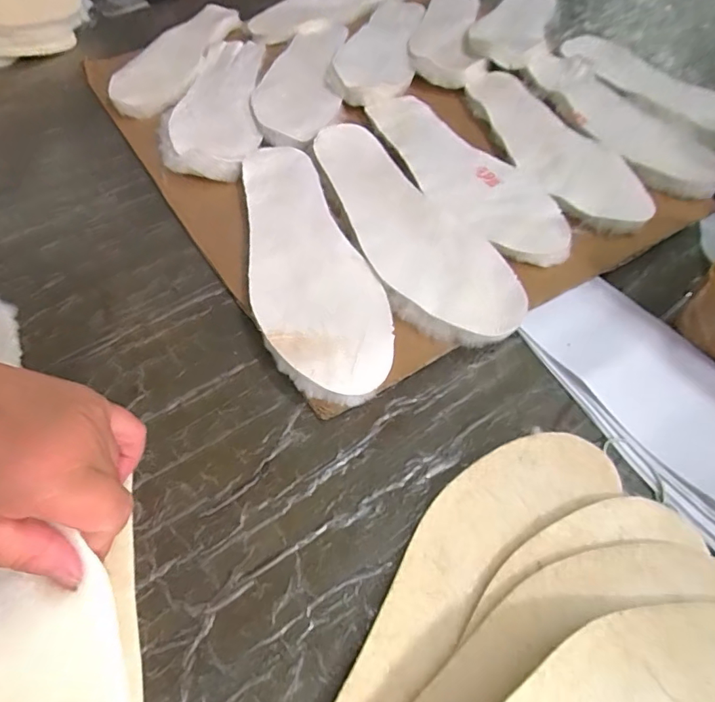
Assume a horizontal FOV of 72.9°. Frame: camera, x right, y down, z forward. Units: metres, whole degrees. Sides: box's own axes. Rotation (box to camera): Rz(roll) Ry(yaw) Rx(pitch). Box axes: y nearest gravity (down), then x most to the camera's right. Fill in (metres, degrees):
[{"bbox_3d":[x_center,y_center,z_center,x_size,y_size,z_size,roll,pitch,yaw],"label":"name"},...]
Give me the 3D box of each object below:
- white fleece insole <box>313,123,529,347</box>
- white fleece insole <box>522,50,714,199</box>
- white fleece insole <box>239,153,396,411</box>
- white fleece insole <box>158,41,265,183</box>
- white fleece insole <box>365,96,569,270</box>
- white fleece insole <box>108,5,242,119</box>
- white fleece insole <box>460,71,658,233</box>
[{"bbox_3d":[0.040,-0.116,0.409,0.098,0.013,0.276,-18,55,-13],"label":"white fleece insole"},{"bbox_3d":[0.270,-0.249,0.508,0.086,0.017,0.266,-15,55,-10],"label":"white fleece insole"},{"bbox_3d":[-0.047,-0.076,0.389,0.090,0.014,0.272,-18,56,-10],"label":"white fleece insole"},{"bbox_3d":[-0.156,-0.274,0.523,0.099,0.019,0.277,-5,54,-3],"label":"white fleece insole"},{"bbox_3d":[0.093,-0.172,0.459,0.093,0.014,0.272,-29,58,-20],"label":"white fleece insole"},{"bbox_3d":[-0.222,-0.362,0.592,0.088,0.012,0.263,11,56,5],"label":"white fleece insole"},{"bbox_3d":[0.185,-0.212,0.481,0.089,0.008,0.271,-18,55,-13],"label":"white fleece insole"}]

